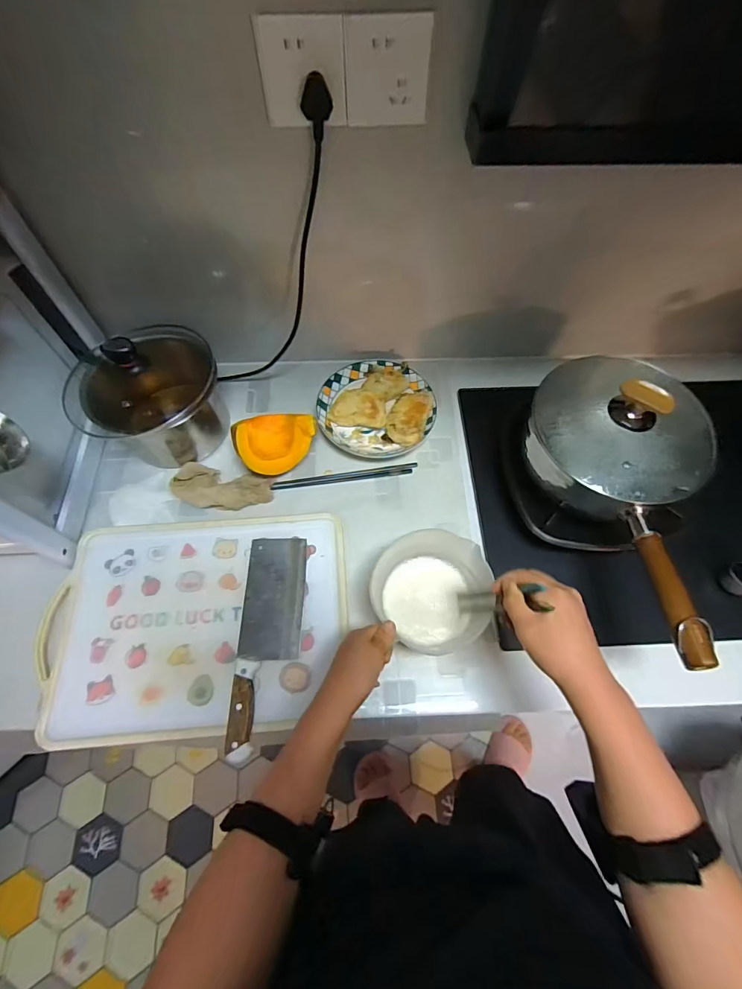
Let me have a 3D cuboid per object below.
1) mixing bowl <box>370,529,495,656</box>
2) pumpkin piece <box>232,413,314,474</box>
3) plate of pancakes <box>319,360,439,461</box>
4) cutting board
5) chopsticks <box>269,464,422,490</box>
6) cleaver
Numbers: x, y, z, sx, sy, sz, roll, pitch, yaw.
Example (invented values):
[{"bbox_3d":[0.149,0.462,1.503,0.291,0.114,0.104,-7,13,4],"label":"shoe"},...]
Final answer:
[{"bbox_3d":[0.075,0.129,0.563,0.139,0.083,0.139,0,64,0],"label":"mixing bowl"},{"bbox_3d":[-0.155,-0.089,0.675,0.118,0.097,0.094,-38,70,-17],"label":"pumpkin piece"},{"bbox_3d":[0.008,-0.152,0.729,0.190,0.046,0.187,0,64,0],"label":"plate of pancakes"},{"bbox_3d":[-0.230,0.168,0.585,0.387,0.019,0.278,-4,64,-2],"label":"cutting board"},{"bbox_3d":[-0.041,-0.029,0.697,0.231,0.012,0.020,-7,64,-4],"label":"chopsticks"},{"bbox_3d":[-0.134,0.185,0.561,0.082,0.021,0.271,0,64,0],"label":"cleaver"}]

